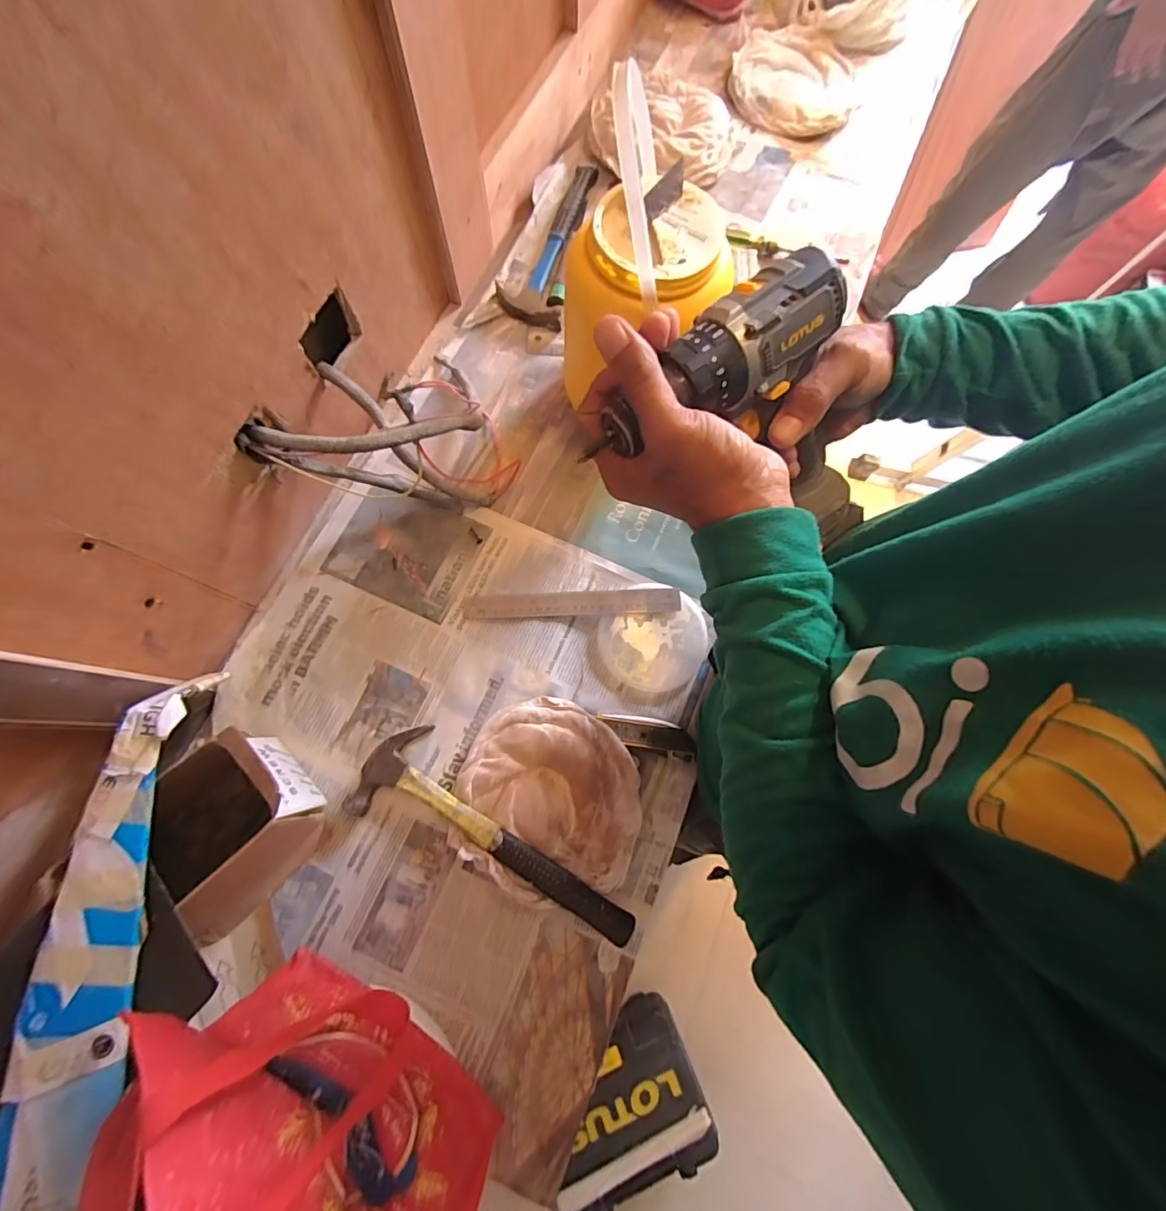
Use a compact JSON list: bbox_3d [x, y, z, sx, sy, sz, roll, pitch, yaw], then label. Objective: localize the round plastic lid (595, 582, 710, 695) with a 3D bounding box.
[{"bbox_3d":[0.081,0.035,0.548,0.120,0.004,0.111,-43,79,-12],"label":"round plastic lid"}]

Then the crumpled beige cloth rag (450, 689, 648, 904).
[{"bbox_3d":[-0.032,0.192,0.496,0.185,0.032,0.175,30,76,7],"label":"crumpled beige cloth rag"}]

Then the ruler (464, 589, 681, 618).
[{"bbox_3d":[-0.012,-0.003,0.560,0.239,0.004,0.028,-2,70,1],"label":"ruler"}]

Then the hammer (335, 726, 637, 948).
[{"bbox_3d":[-0.080,0.211,0.486,0.297,0.035,0.101,22,75,5],"label":"hammer"}]

